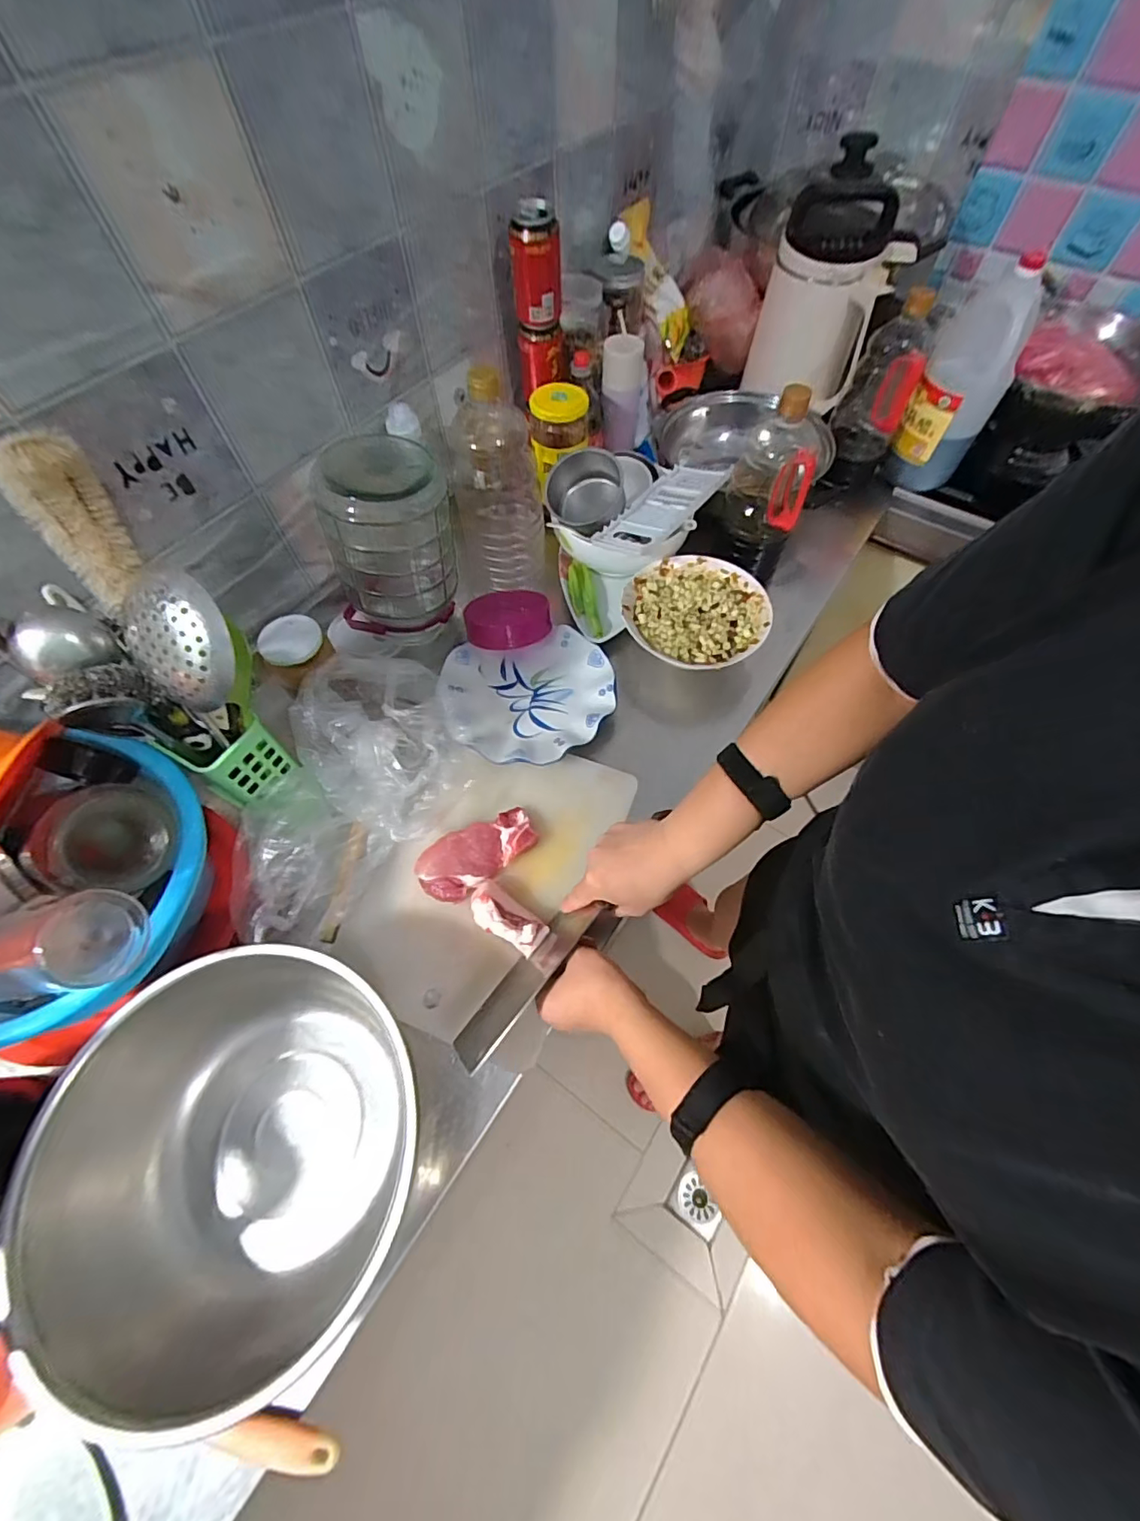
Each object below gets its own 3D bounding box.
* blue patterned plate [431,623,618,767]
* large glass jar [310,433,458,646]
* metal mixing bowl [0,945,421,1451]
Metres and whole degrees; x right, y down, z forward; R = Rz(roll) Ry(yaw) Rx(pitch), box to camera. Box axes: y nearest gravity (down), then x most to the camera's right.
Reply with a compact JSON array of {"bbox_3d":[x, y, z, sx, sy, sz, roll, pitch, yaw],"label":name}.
[{"bbox_3d":[-0.051,-0.081,0.693,0.224,0.026,0.207,0,58,0],"label":"blue patterned plate"},{"bbox_3d":[-0.222,-0.264,0.678,0.153,0.228,0.128,-14,59,-9],"label":"large glass jar"},{"bbox_3d":[-0.265,0.321,0.438,0.255,0.132,0.270,0,58,0],"label":"metal mixing bowl"}]

